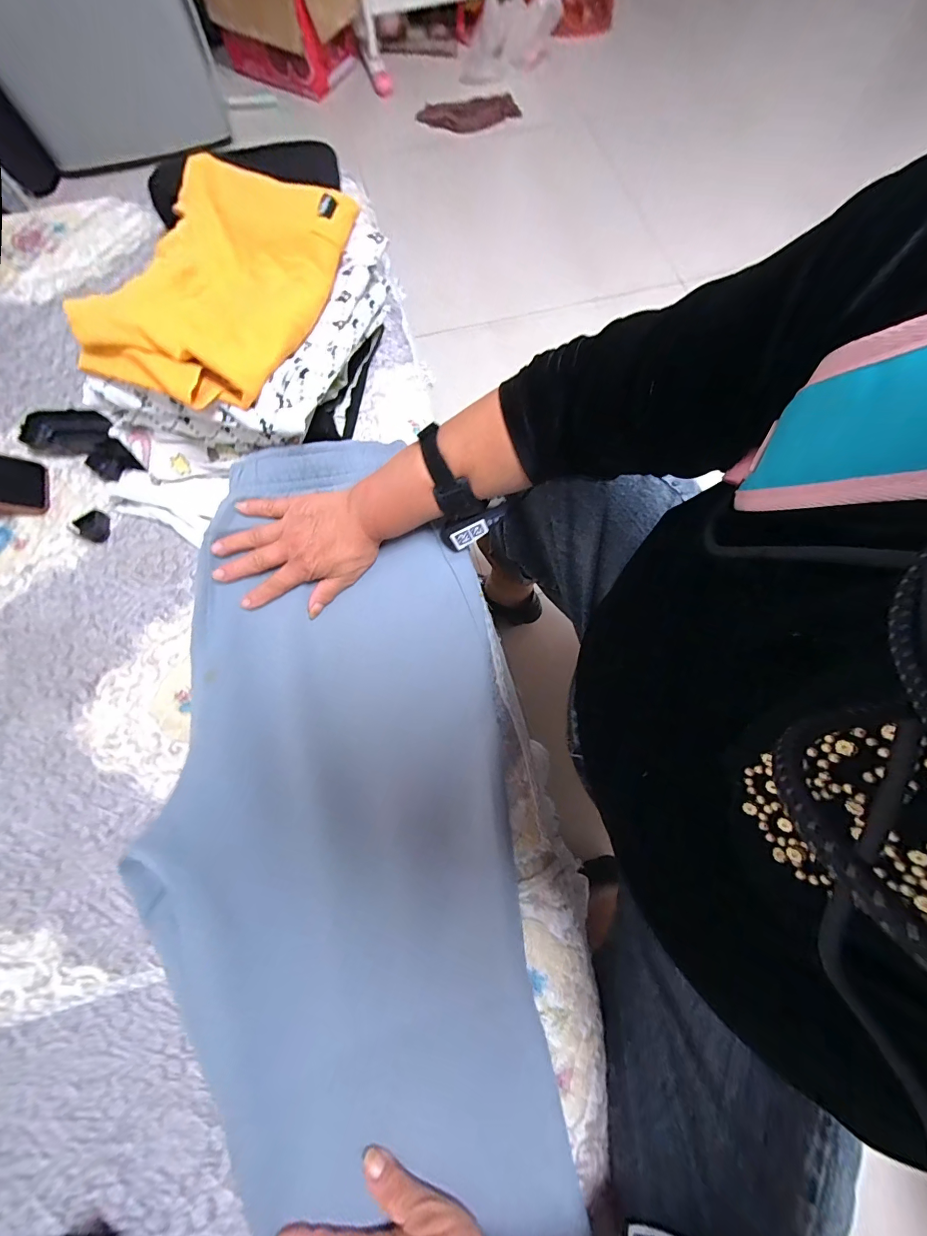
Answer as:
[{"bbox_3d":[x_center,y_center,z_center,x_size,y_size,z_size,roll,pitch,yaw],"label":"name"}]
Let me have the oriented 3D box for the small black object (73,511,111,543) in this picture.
[{"bbox_3d":[-0.437,-0.109,0.474,0.033,0.008,0.040,-44,78,-11],"label":"small black object"}]

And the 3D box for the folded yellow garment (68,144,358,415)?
[{"bbox_3d":[-0.244,-0.336,0.399,0.179,0.043,0.266,20,75,6],"label":"folded yellow garment"}]

